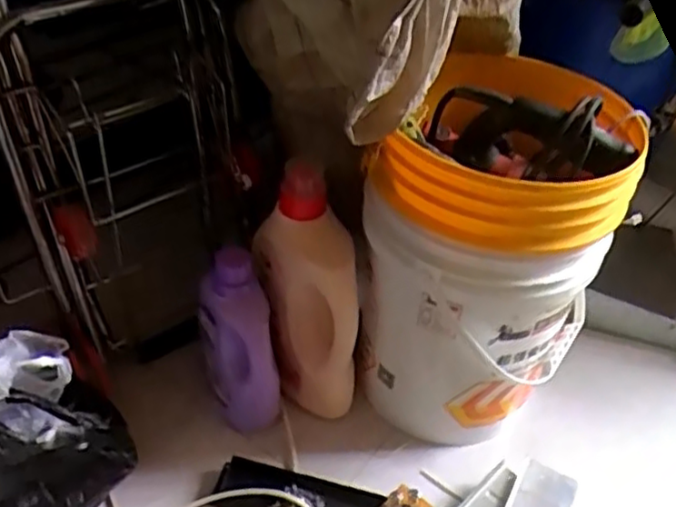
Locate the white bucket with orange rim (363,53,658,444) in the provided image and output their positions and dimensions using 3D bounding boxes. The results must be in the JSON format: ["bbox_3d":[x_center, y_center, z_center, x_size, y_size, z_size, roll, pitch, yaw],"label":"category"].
[{"bbox_3d":[0.198,0.012,0.912,0.270,0.456,0.298,27,45,24],"label":"white bucket with orange rim"}]

